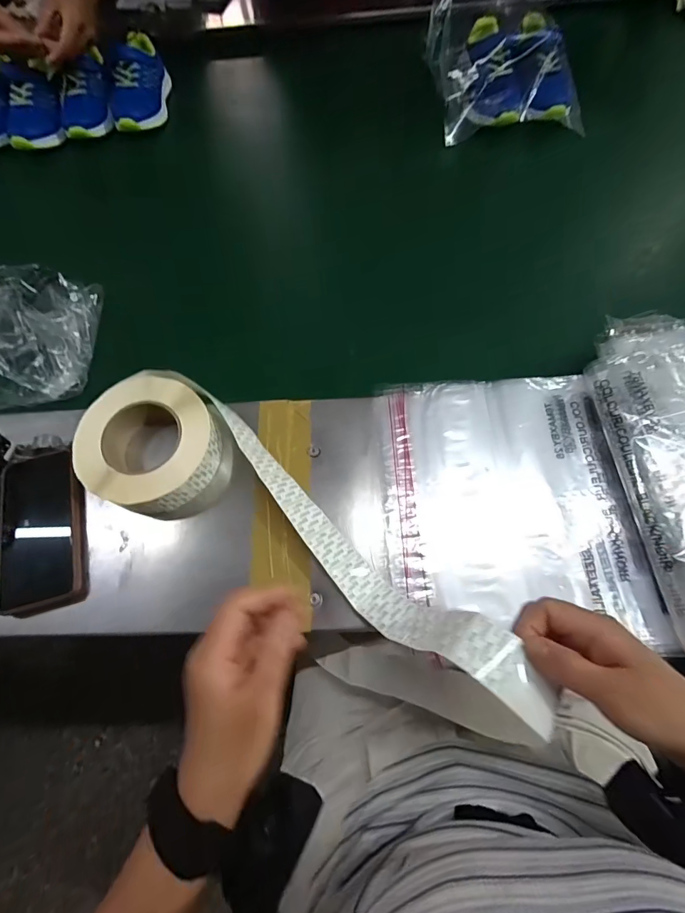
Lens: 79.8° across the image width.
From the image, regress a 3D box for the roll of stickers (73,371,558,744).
[{"bbox_3d":[-0.051,0.071,0.372,0.467,0.090,0.137,31,73,22],"label":"roll of stickers"}]

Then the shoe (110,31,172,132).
[{"bbox_3d":[-0.338,-0.606,0.674,0.076,0.067,0.169,-4,69,3],"label":"shoe"}]

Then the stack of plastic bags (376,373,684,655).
[{"bbox_3d":[0.158,0.037,0.404,0.228,0.015,0.249,-3,68,2],"label":"stack of plastic bags"}]

